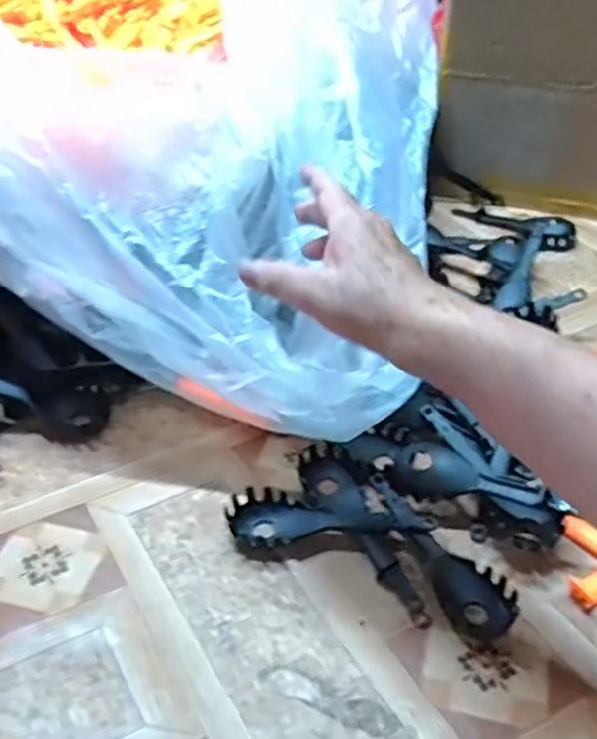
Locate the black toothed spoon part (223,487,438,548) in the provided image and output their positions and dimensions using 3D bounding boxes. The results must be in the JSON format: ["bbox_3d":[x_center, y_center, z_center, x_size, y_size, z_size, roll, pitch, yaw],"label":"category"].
[{"bbox_3d":[0.018,0.097,0.438,0.123,0.016,0.037,5,41,8],"label":"black toothed spoon part"}]

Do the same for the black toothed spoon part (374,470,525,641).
[{"bbox_3d":[0.080,0.107,0.426,0.035,0.015,0.121,-21,44,-21],"label":"black toothed spoon part"}]

